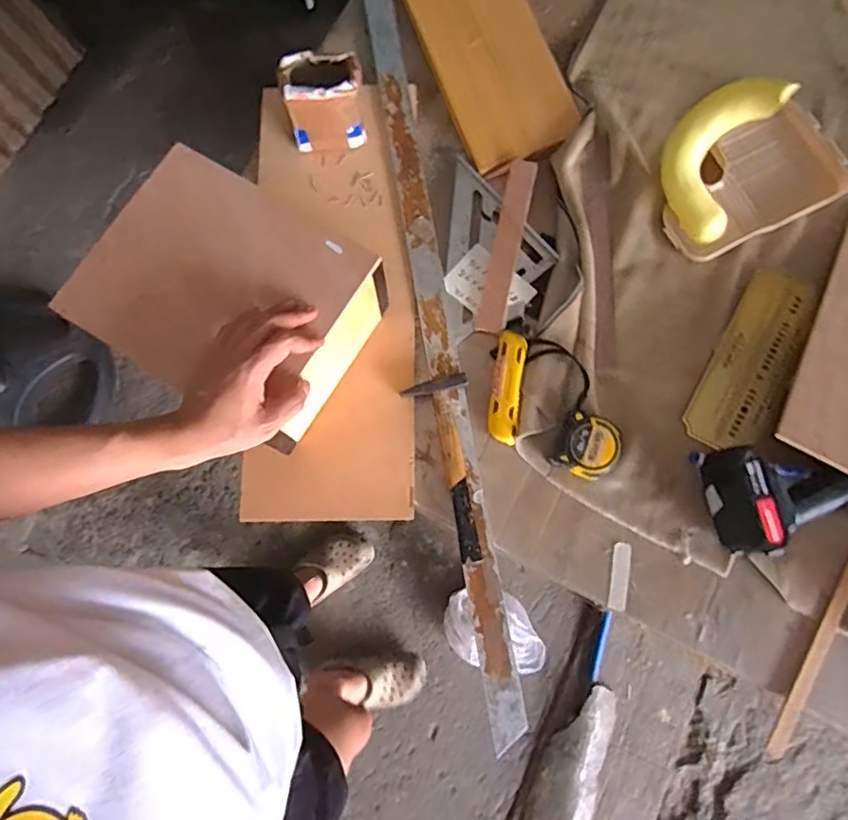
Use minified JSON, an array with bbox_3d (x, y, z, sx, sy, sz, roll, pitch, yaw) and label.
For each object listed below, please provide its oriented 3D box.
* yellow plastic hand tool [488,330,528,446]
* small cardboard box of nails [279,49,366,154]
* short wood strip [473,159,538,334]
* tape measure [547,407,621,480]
[{"bbox_3d":[0.094,-0.026,0.642,0.034,0.018,0.126,9,80,2],"label":"yellow plastic hand tool"},{"bbox_3d":[-0.117,-0.369,0.671,0.087,0.085,0.069,-5,79,0],"label":"small cardboard box of nails"},{"bbox_3d":[0.099,-0.196,0.673,0.033,0.005,0.215,13,83,8],"label":"short wood strip"},{"bbox_3d":[0.180,0.041,0.621,0.061,0.037,0.067,27,81,5],"label":"tape measure"}]

